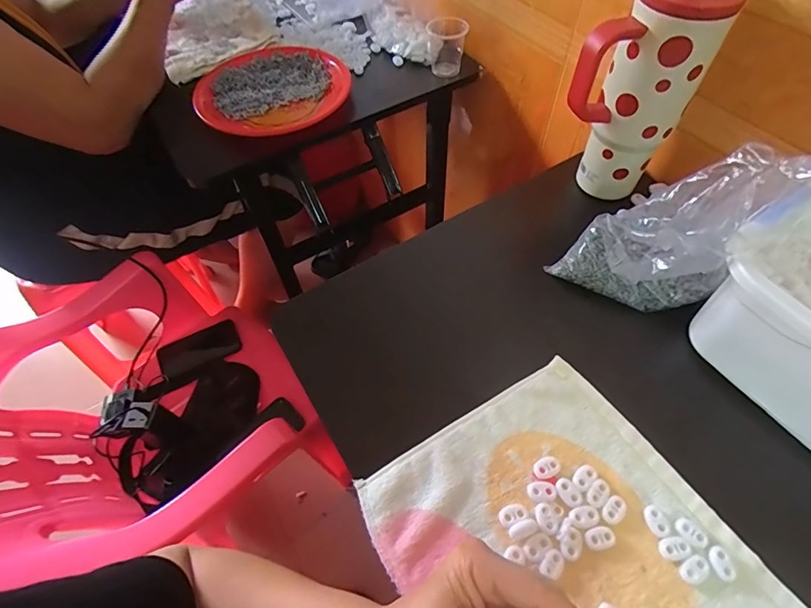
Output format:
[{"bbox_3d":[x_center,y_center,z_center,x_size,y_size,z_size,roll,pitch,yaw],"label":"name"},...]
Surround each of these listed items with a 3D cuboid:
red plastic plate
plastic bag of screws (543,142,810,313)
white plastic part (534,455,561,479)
[{"bbox_3d":[-0.209,-0.332,0.669,0.219,0.036,0.233,-1,56,2],"label":"red plastic plate"},{"bbox_3d":[0.243,-0.071,0.399,0.140,0.141,0.111,38,66,24],"label":"plastic bag of screws"},{"bbox_3d":[0.116,0.134,0.353,0.022,0.005,0.015,-25,59,-14],"label":"white plastic part"}]

